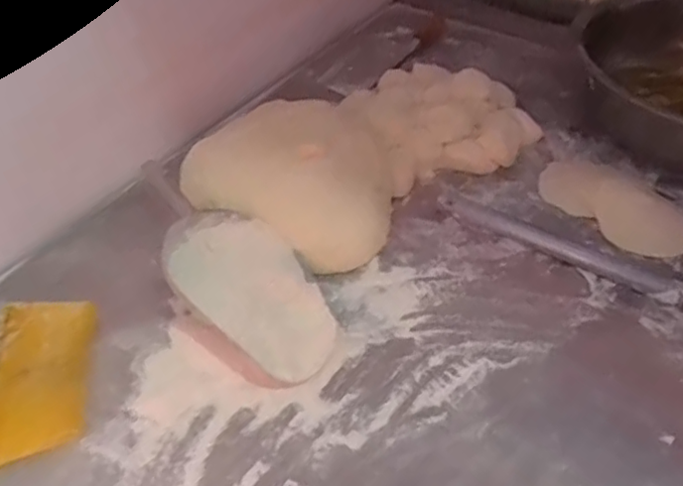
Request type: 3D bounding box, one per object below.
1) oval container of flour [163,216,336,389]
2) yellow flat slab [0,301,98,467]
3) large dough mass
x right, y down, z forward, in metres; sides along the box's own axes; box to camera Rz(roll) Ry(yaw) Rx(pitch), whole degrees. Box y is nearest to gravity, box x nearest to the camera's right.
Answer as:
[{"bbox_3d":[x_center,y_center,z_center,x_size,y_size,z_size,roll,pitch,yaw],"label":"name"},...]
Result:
[{"bbox_3d":[-0.094,0.051,0.663,0.204,0.058,0.137,36,53,28],"label":"oval container of flour"},{"bbox_3d":[-0.286,0.125,0.600,0.096,0.017,0.170,-4,45,-8],"label":"yellow flat slab"},{"bbox_3d":[0.039,-0.127,0.833,0.437,0.088,0.237,-32,54,-31],"label":"large dough mass"}]

